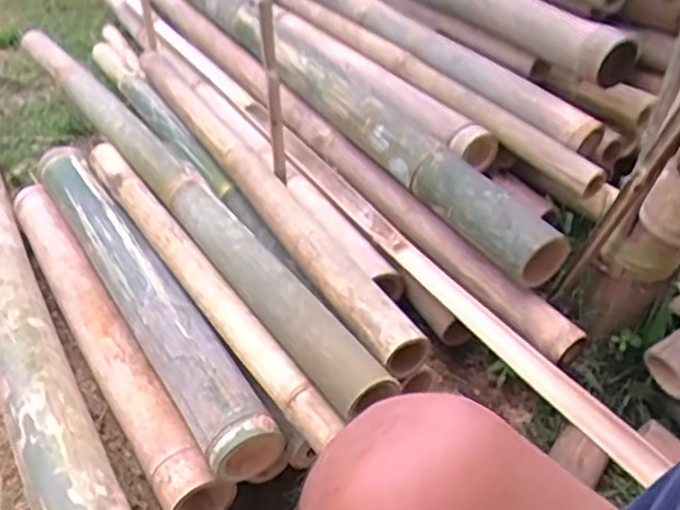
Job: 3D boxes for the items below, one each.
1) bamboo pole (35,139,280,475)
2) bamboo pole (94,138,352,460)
[{"bbox_3d":[-0.262,0.033,0.870,0.070,0.086,0.615,-22,42,-27],"label":"bamboo pole"},{"bbox_3d":[-0.187,0.006,0.847,0.042,0.037,0.638,-22,42,-27],"label":"bamboo pole"}]

